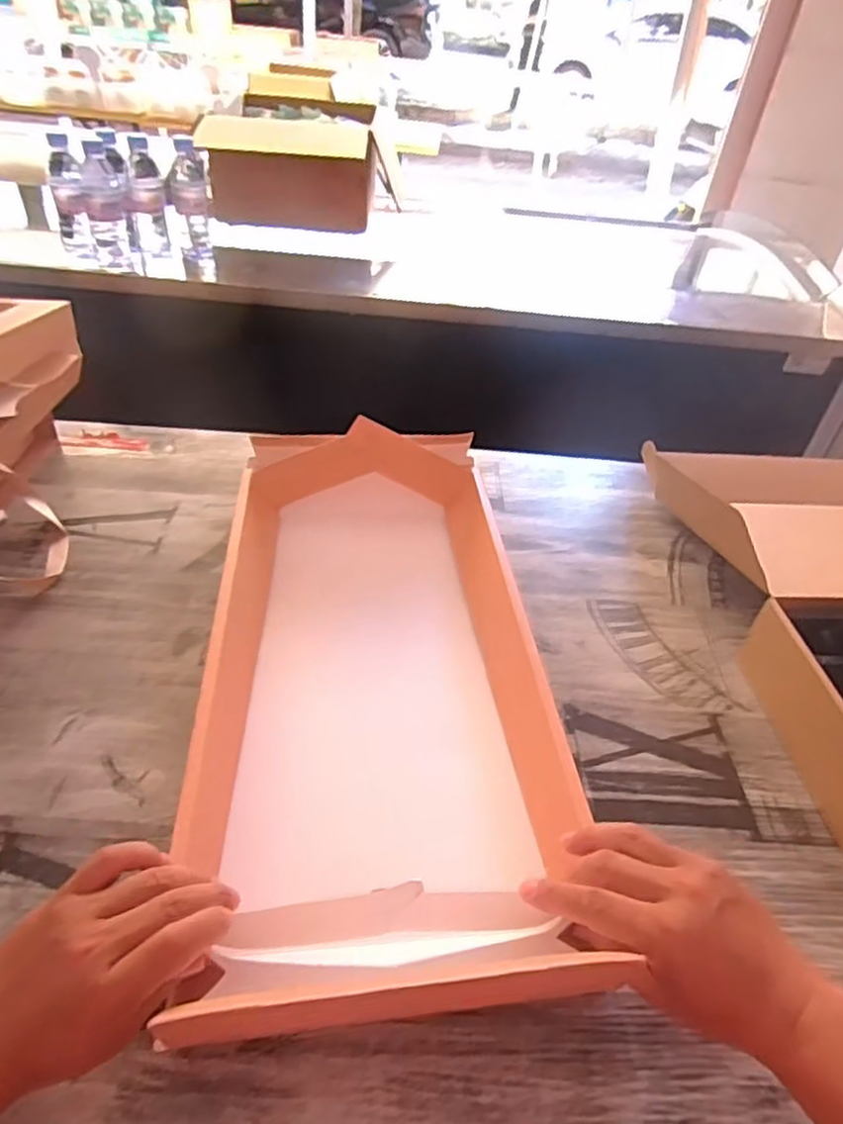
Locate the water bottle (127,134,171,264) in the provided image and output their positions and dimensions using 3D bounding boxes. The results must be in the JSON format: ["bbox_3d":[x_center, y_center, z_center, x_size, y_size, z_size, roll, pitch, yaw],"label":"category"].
[{"bbox_3d":[-0.466,-0.615,1.141,0.056,0.175,0.051,-8,43,-15],"label":"water bottle"}]

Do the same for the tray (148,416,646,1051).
[{"bbox_3d":[-0.043,0.060,0.602,0.273,0.092,0.521,-1,42,-8],"label":"tray"}]

